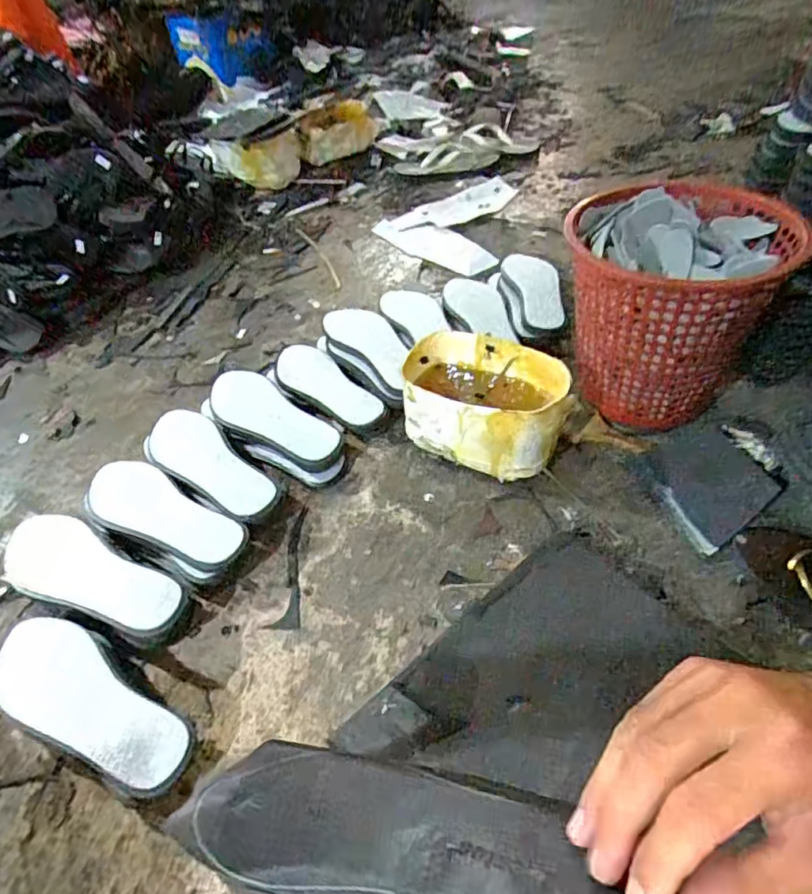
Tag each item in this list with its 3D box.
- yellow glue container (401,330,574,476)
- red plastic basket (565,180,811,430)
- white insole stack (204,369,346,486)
[{"bbox_3d":[0.096,-0.050,0.743,0.200,0.128,0.135,10,48,15],"label":"yellow glue container"},{"bbox_3d":[0.322,-0.176,0.730,0.249,0.252,0.224,9,48,14],"label":"red plastic basket"},{"bbox_3d":[-0.184,-0.032,0.812,0.261,0.060,0.100,27,55,25],"label":"white insole stack"}]

